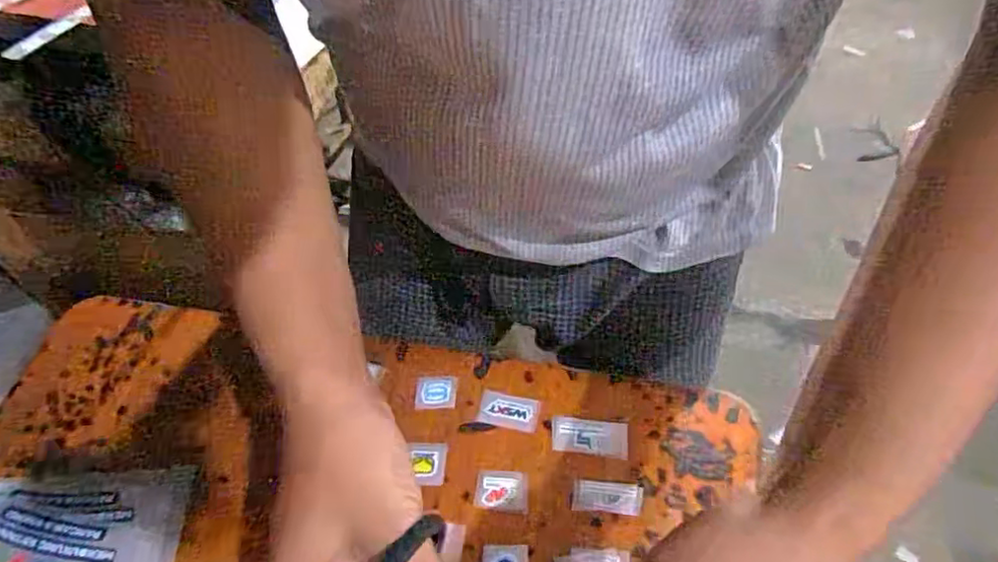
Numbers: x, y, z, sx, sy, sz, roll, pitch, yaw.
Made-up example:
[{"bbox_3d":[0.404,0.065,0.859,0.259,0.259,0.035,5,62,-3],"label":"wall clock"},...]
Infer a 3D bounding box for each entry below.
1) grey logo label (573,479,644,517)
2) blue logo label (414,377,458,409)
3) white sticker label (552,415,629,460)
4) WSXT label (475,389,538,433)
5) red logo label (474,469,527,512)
[{"bbox_3d":[0.078,0.156,0.443,0.049,0.004,0.023,4,54,5],"label":"grey logo label"},{"bbox_3d":[-0.052,0.091,0.499,0.033,0.004,0.027,0,65,-1],"label":"blue logo label"},{"bbox_3d":[0.070,0.119,0.471,0.058,0.004,0.028,5,54,5],"label":"white sticker label"},{"bbox_3d":[0.007,0.103,0.486,0.046,0.004,0.028,8,60,12],"label":"WSXT label"},{"bbox_3d":[0.002,0.154,0.450,0.038,0.004,0.029,4,54,4],"label":"red logo label"}]

